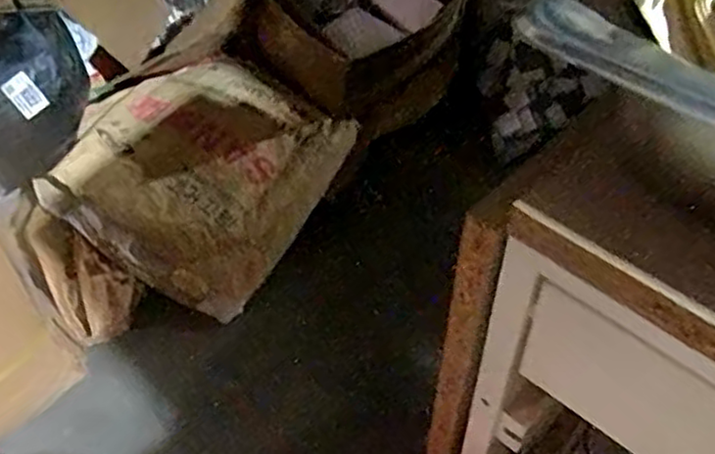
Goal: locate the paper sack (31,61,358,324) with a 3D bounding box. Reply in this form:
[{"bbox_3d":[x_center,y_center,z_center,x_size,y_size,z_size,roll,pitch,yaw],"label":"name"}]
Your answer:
[{"bbox_3d":[-0.270,-0.114,1.179,0.411,0.086,0.431,32,61,0],"label":"paper sack"}]

